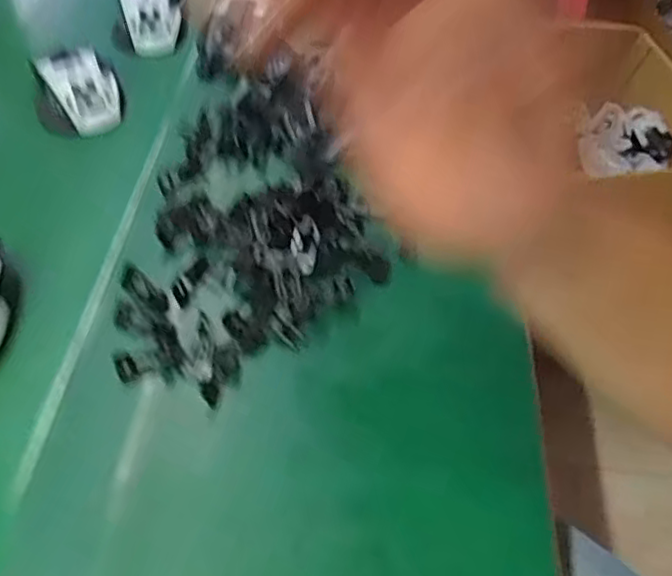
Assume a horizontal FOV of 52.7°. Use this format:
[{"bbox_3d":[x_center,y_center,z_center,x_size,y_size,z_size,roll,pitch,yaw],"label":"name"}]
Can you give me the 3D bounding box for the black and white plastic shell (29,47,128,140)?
[{"bbox_3d":[-0.224,-0.168,0.590,0.073,0.040,0.073,-16,53,-15],"label":"black and white plastic shell"}]

